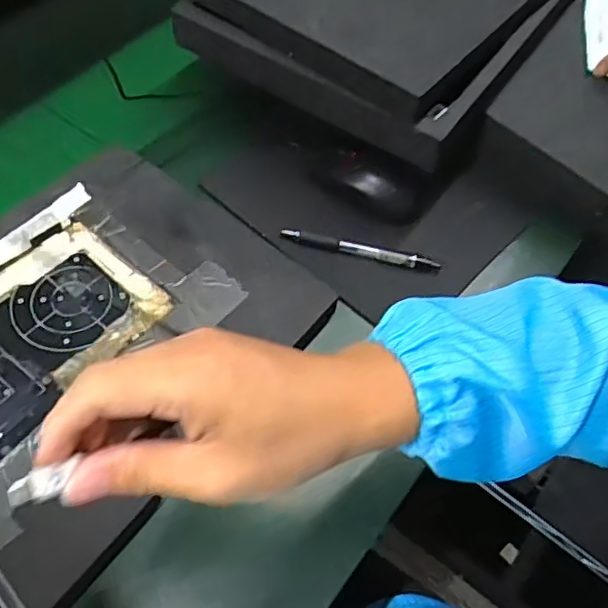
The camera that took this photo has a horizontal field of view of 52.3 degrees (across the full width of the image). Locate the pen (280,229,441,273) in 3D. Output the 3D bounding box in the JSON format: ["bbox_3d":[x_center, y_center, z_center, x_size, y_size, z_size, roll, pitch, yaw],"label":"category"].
[{"bbox_3d":[0.050,-0.047,0.553,0.142,0.014,0.017,14,57,6],"label":"pen"}]

